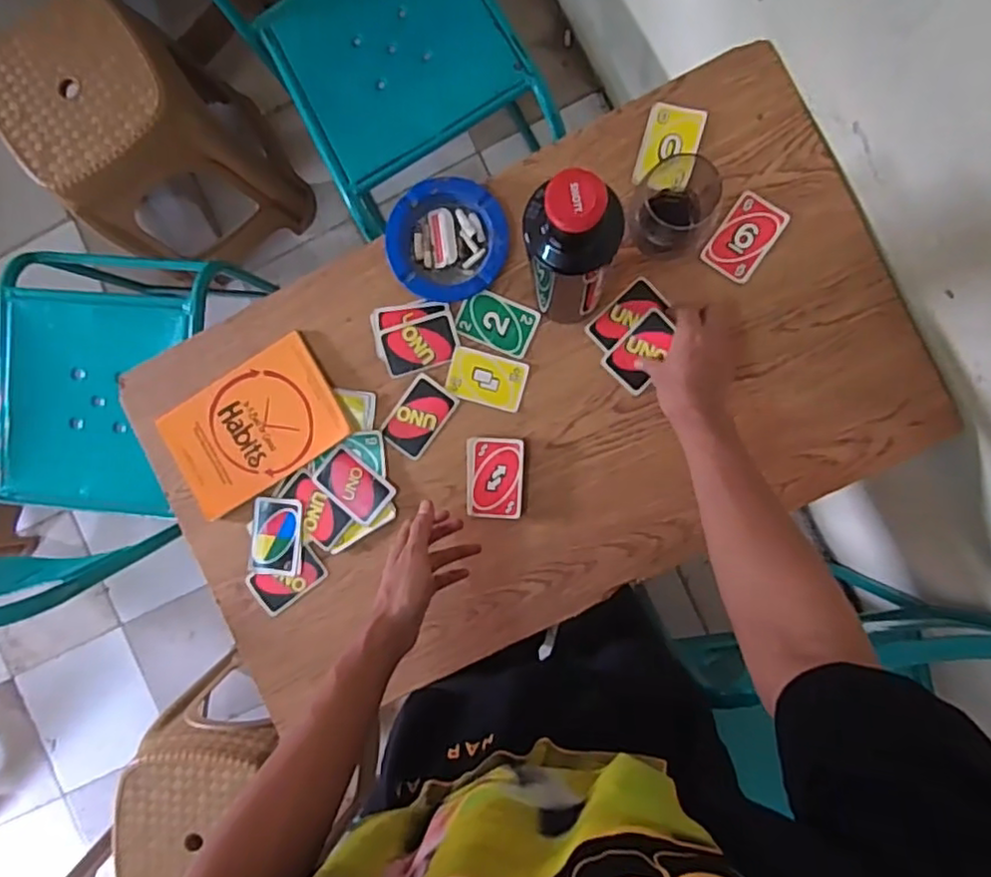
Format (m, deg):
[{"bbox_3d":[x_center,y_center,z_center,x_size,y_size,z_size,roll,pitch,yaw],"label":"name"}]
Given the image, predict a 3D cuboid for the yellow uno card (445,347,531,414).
[{"bbox_3d":[-0.010,-0.065,0.707,0.085,0.004,0.056,15,92,5],"label":"yellow uno card"}]

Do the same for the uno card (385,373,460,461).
[{"bbox_3d":[-0.083,-0.023,0.714,0.052,0.004,0.084,36,95,2],"label":"uno card"}]

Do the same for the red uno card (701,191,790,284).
[{"bbox_3d":[0.261,-0.211,0.676,0.056,0.005,0.084,35,95,6],"label":"red uno card"}]

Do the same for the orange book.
[{"bbox_3d":[-0.268,-0.014,0.721,0.193,0.011,0.130,-32,88,4],"label":"orange book"}]

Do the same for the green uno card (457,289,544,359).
[{"bbox_3d":[0.002,-0.127,0.706,0.082,0.004,0.059,22,92,5],"label":"green uno card"}]

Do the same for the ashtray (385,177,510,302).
[{"bbox_3d":[-0.051,-0.213,0.694,0.125,0.020,0.124,3,91,5],"label":"ashtray"}]

